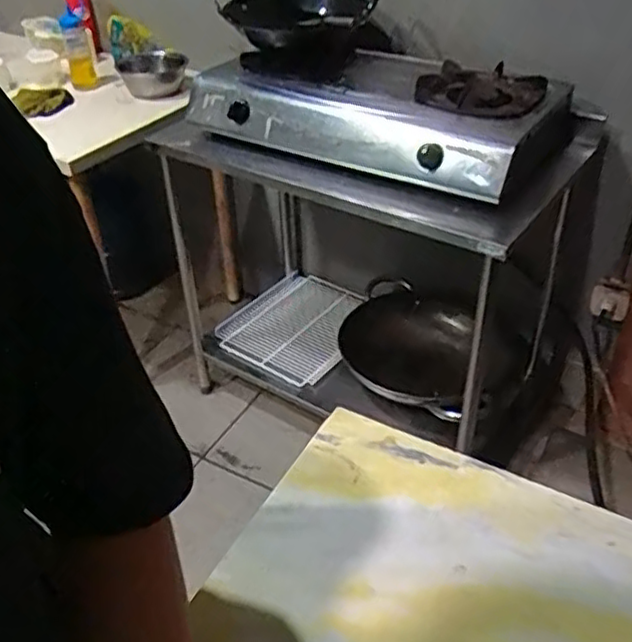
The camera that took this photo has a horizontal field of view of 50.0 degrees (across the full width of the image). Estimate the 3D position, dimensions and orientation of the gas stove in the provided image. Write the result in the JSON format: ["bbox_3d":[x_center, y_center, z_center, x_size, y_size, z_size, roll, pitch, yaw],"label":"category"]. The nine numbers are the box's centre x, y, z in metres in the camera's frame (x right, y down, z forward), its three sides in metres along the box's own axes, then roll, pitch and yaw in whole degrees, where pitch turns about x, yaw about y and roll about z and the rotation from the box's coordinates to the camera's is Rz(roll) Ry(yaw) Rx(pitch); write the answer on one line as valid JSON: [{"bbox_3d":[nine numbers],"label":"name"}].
[{"bbox_3d":[0.124,-0.433,1.298,0.629,0.148,0.367,20,43,26],"label":"gas stove"}]

